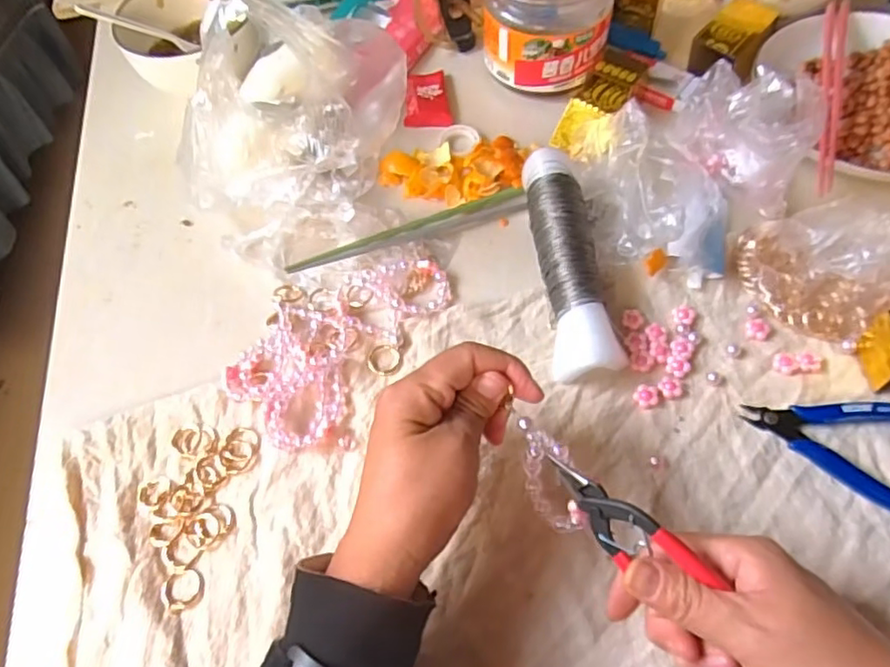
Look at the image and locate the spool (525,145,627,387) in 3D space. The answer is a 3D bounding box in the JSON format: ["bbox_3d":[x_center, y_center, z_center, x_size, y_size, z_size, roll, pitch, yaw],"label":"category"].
[{"bbox_3d":[0.091,-0.056,0.450,0.047,0.047,0.179,-6,58,1],"label":"spool"}]

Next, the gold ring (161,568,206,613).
[{"bbox_3d":[-0.156,0.151,0.370,0.025,0.004,0.025,-2,58,3],"label":"gold ring"}]

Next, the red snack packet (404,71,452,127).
[{"bbox_3d":[-0.015,-0.216,0.570,0.041,0.012,0.071,-1,58,4],"label":"red snack packet"}]

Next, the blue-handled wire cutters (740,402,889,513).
[{"bbox_3d":[0.249,0.065,0.384,0.115,0.012,0.075,17,61,14],"label":"blue-handled wire cutters"}]

